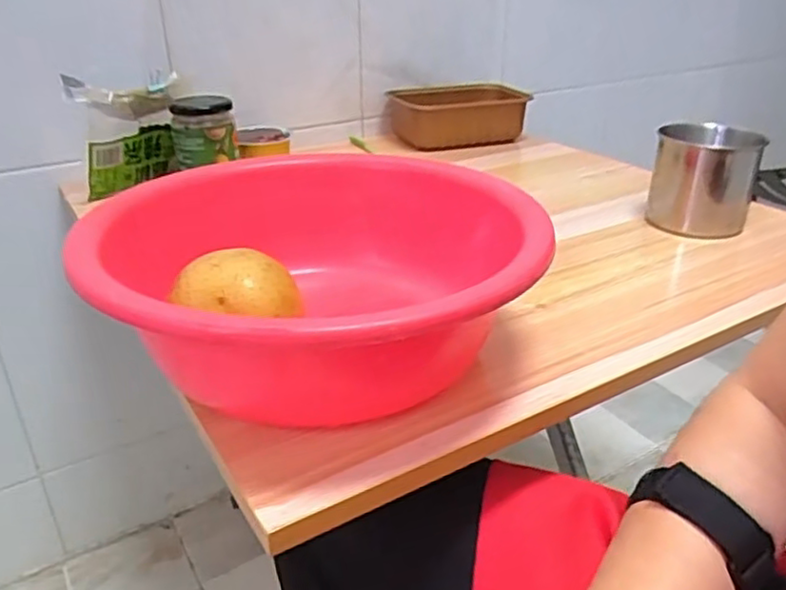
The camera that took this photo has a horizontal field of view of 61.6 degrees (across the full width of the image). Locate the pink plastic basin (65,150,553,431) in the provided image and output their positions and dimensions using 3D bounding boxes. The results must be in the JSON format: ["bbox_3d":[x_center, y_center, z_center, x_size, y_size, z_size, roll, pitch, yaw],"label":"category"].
[{"bbox_3d":[-0.046,-0.009,0.409,0.246,0.094,0.262,-2,26,1],"label":"pink plastic basin"}]

